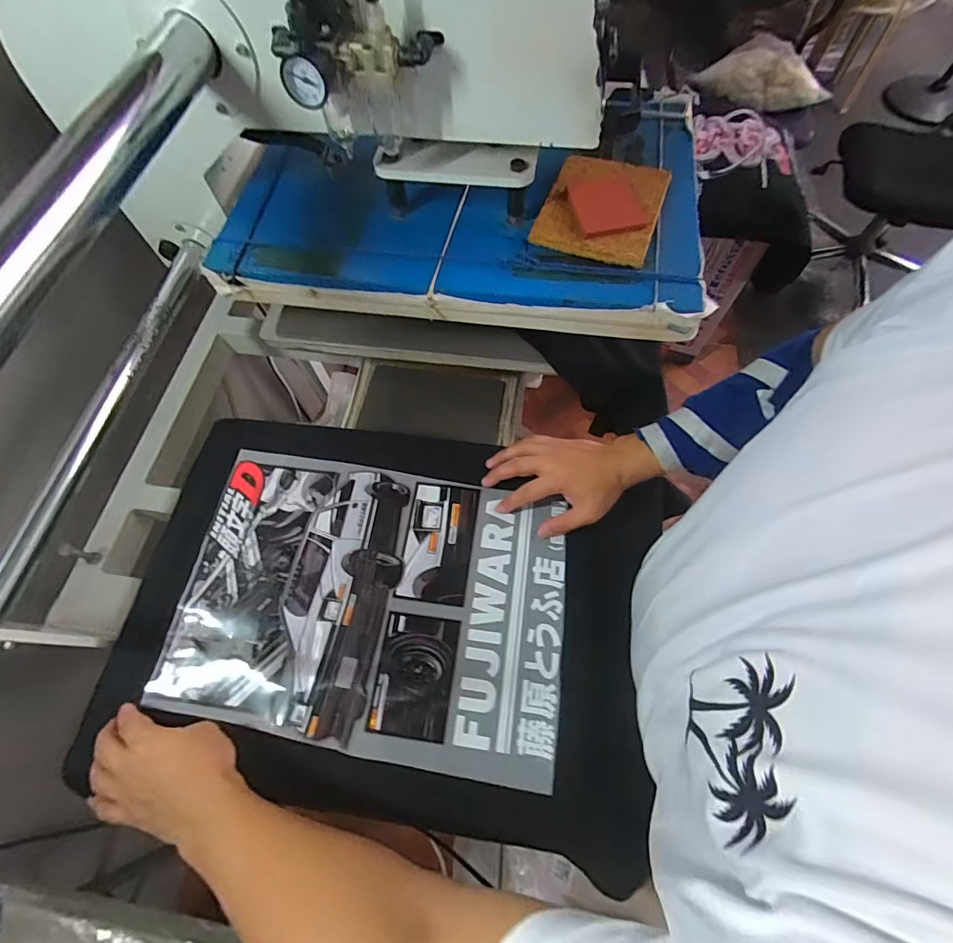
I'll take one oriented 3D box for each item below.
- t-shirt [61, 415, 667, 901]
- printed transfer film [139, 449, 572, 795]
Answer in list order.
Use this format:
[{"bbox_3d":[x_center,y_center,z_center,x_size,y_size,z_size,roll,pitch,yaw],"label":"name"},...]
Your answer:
[{"bbox_3d":[-0.097,0.145,0.509,0.565,0.025,0.394,7,66,6],"label":"t-shirt"},{"bbox_3d":[-0.116,0.138,0.506,0.422,0.006,0.291,8,66,6],"label":"printed transfer film"}]

